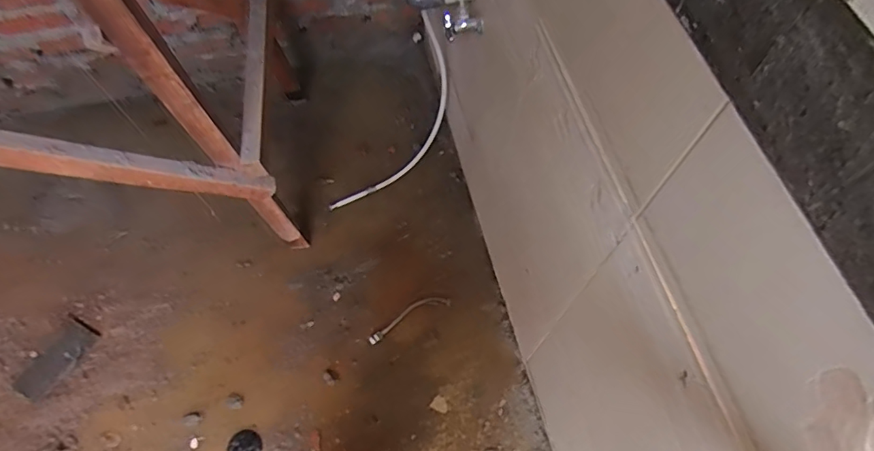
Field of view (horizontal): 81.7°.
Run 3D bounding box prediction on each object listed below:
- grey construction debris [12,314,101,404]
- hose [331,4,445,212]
[{"bbox_3d":[-0.960,0.338,1.276,0.095,0.022,0.202,26,66,12],"label":"grey construction debris"},{"bbox_3d":[-0.098,-0.288,1.498,0.047,0.231,0.612,48,116,37],"label":"hose"}]

